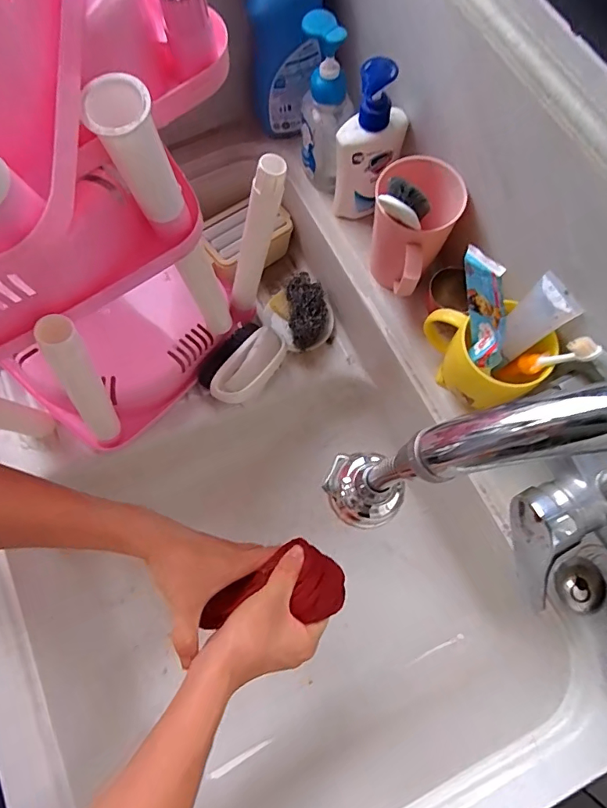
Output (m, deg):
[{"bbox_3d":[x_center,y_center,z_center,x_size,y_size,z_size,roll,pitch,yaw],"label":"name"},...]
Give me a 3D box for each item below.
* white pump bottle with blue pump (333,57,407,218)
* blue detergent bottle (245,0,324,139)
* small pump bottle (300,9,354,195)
[{"bbox_3d":[0.068,-0.268,0.495,0.065,0.182,0.042,15,73,5],"label":"white pump bottle with blue pump"},{"bbox_3d":[-0.020,-0.417,0.534,0.082,0.200,0.067,-15,73,-4],"label":"blue detergent bottle"},{"bbox_3d":[0.023,-0.327,0.516,0.067,0.165,0.054,28,75,9],"label":"small pump bottle"}]

